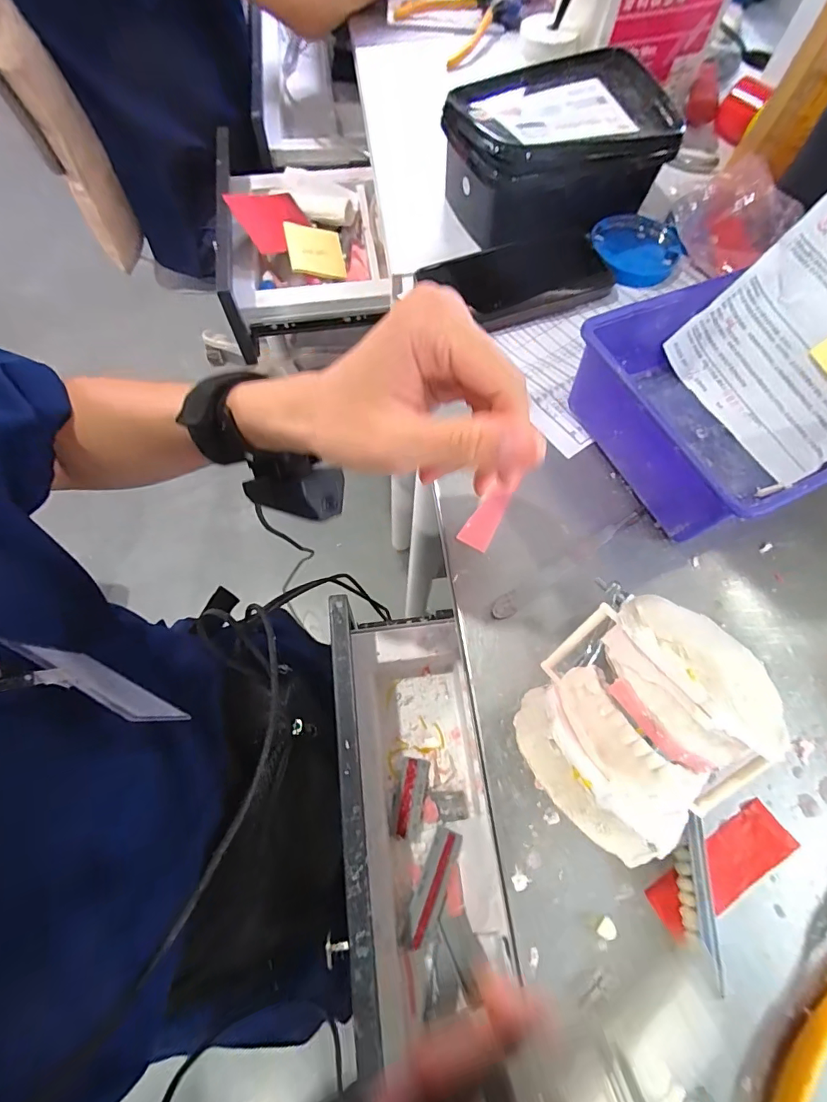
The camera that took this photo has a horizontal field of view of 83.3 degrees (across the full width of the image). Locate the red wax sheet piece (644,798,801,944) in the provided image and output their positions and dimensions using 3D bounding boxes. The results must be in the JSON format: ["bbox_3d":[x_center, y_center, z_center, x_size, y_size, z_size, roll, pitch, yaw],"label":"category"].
[{"bbox_3d":[0.159,0.163,0.237,0.081,0.004,0.027,-29,72,-13],"label":"red wax sheet piece"}]

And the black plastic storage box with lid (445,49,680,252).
[{"bbox_3d":[0.120,-0.351,0.406,0.174,0.067,0.129,-13,69,-8],"label":"black plastic storage box with lid"}]

